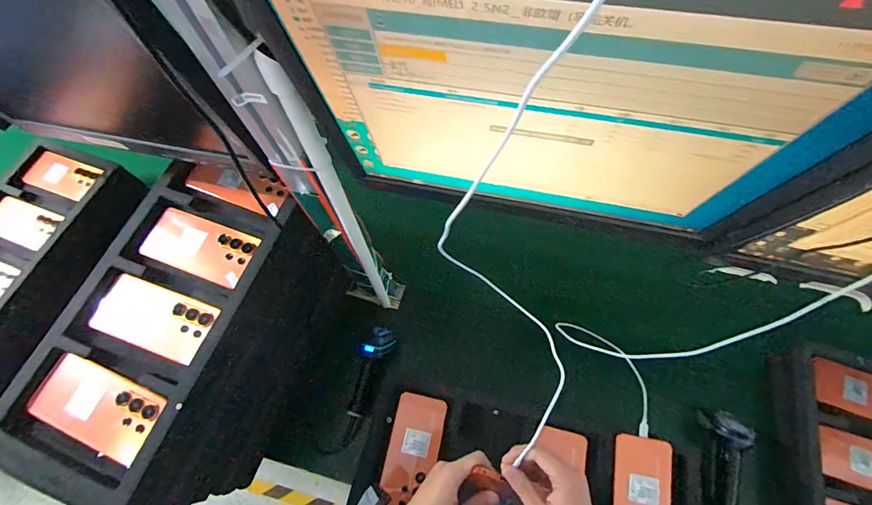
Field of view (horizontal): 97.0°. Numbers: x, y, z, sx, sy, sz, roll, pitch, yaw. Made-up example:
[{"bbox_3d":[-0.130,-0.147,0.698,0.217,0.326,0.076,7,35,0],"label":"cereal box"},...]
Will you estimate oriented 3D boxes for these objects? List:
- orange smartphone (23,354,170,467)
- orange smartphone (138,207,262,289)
[{"bbox_3d":[-0.417,0.192,0.474,0.167,0.010,0.083,17,69,10],"label":"orange smartphone"},{"bbox_3d":[-0.340,-0.009,0.554,0.178,0.010,0.080,19,69,11],"label":"orange smartphone"}]

